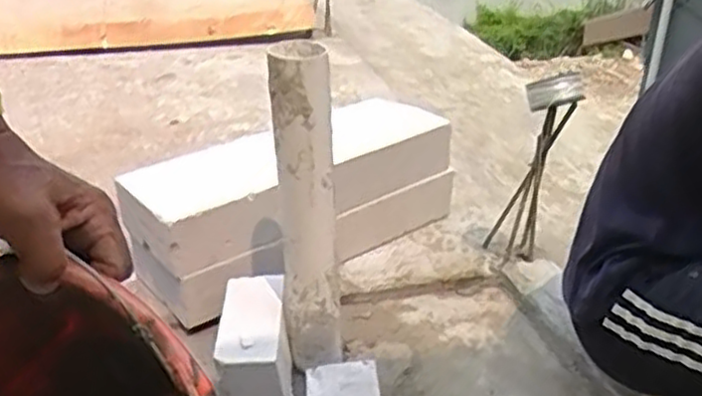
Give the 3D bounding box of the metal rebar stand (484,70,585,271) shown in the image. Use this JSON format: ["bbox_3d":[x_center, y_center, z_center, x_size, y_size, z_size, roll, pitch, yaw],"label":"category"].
[{"bbox_3d":[0.319,-0.037,1.265,0.090,0.422,0.105,0,48,-3],"label":"metal rebar stand"}]

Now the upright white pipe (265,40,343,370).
[{"bbox_3d":[-0.061,0.019,1.024,0.094,0.454,0.098,-1,29,-3],"label":"upright white pipe"}]

